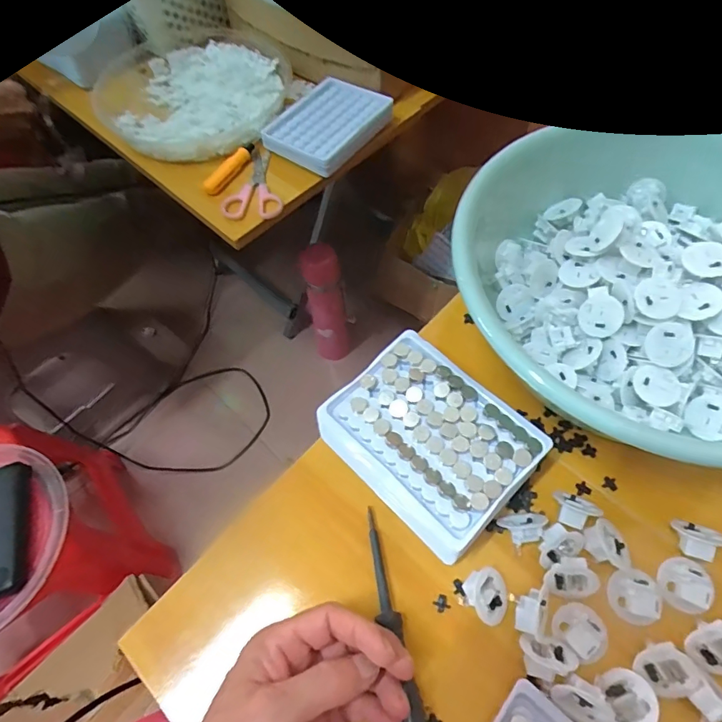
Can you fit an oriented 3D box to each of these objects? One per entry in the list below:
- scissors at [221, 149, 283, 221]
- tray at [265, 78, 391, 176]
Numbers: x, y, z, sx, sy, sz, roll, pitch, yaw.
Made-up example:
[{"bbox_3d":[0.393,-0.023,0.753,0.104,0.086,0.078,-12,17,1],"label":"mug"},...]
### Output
[{"bbox_3d":[-0.113,-0.196,0.517,0.061,0.008,0.105,5,61,6],"label":"scissors"},{"bbox_3d":[-0.039,-0.268,0.531,0.098,0.025,0.127,34,68,20],"label":"tray"}]

